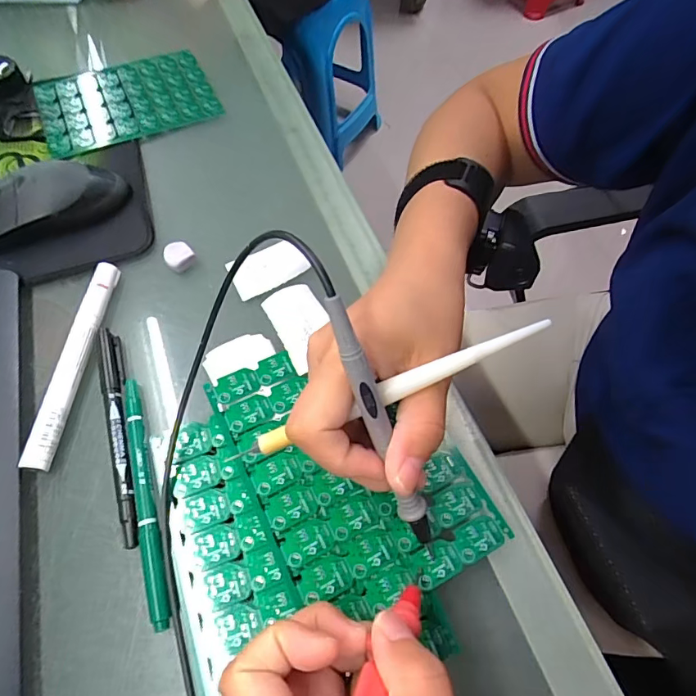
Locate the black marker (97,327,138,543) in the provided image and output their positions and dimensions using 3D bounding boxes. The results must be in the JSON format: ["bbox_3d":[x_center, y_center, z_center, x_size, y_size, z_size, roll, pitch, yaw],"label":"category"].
[{"bbox_3d":[-0.137,0.047,0.277,0.011,0.007,0.138,-17,63,-9],"label":"black marker"}]

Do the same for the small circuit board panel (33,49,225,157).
[{"bbox_3d":[-0.205,-0.232,0.430,0.150,0.006,0.107,-22,66,-12],"label":"small circuit board panel"}]

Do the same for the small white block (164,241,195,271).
[{"bbox_3d":[-0.124,-0.067,0.340,0.019,0.012,0.019,-34,67,-17],"label":"small white block"}]

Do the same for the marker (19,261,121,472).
[{"bbox_3d":[-0.174,0.006,0.297,0.016,0.012,0.142,3,62,2],"label":"marker"}]

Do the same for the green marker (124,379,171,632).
[{"bbox_3d":[-0.113,0.079,0.258,0.010,0.006,0.138,-17,63,-9],"label":"green marker"}]

